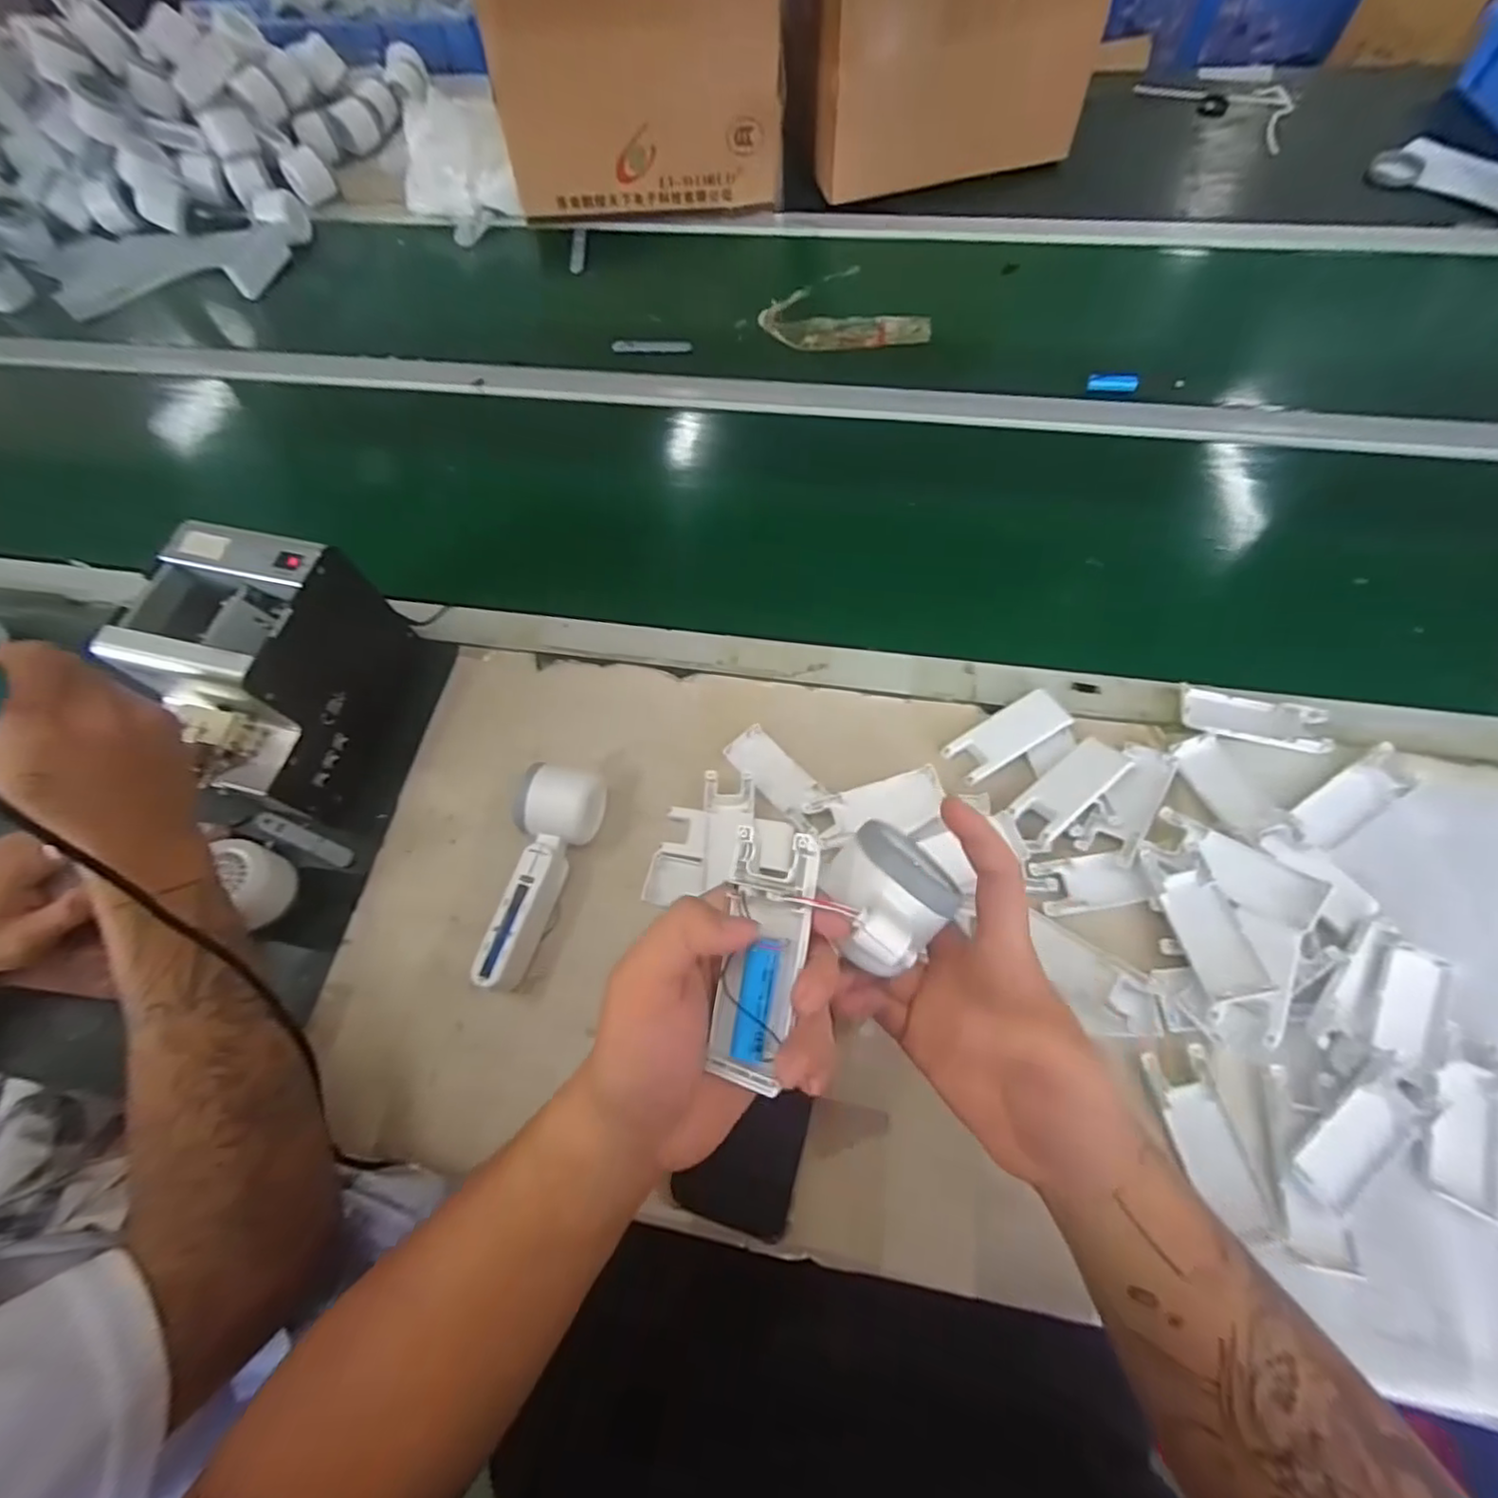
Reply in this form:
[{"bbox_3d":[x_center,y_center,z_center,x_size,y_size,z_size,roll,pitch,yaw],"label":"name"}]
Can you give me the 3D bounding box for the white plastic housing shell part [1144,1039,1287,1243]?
[{"bbox_3d":[0.286,0.243,0.404,0.041,0.009,0.100,-11,65,-2],"label":"white plastic housing shell part"}]

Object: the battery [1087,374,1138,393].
[{"bbox_3d":[0.396,-0.397,0.705,0.048,0.014,0.018,14,66,9],"label":"battery"}]

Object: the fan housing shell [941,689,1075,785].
[{"bbox_3d":[0.211,-0.012,0.527,0.097,0.013,0.041,-28,66,-10],"label":"fan housing shell"}]

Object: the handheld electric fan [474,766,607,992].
[{"bbox_3d":[-0.163,0.093,0.490,0.056,0.062,0.166,14,79,10],"label":"handheld electric fan"}]

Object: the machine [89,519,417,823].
[{"bbox_3d":[-0.383,-0.058,0.515,0.131,0.147,0.179,13,66,9],"label":"machine"}]

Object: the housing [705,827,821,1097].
[{"bbox_3d":[0.005,0.088,0.278,0.037,0.020,0.102,9,81,7],"label":"housing"}]

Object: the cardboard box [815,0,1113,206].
[{"bbox_3d":[0.240,-0.930,0.836,0.344,0.281,0.271,-9,65,-1],"label":"cardboard box"}]

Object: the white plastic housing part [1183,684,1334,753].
[{"bbox_3d":[0.401,-0.024,0.515,0.101,0.010,0.043,15,66,10],"label":"white plastic housing part"}]

